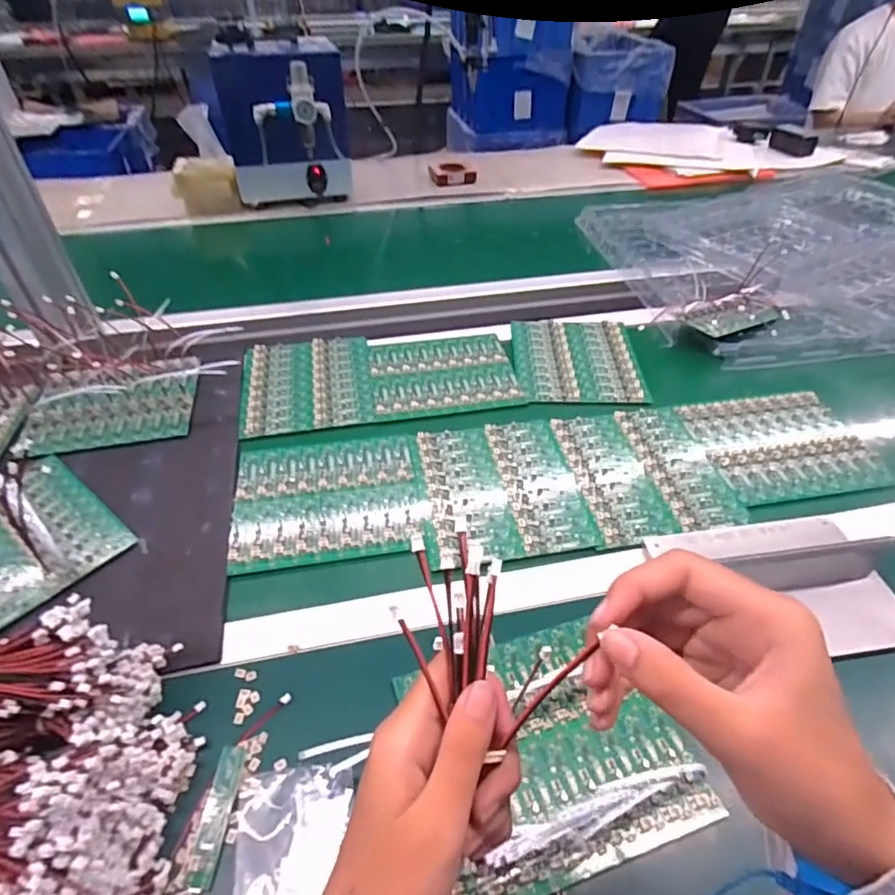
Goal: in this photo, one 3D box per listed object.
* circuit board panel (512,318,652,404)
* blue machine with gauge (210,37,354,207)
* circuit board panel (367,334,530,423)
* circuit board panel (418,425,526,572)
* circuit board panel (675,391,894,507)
[{"bbox_3d":[0.185,-0.127,0.806,0.172,0.010,0.192,1,42,2],"label":"circuit board panel"},{"bbox_3d":[-0.332,-0.692,1.190,0.250,0.272,0.214,-4,42,-3],"label":"blue machine with gauge"},{"bbox_3d":[-0.009,-0.103,0.783,0.203,0.018,0.172,-8,43,-7],"label":"circuit board panel"},{"bbox_3d":[0.018,0.047,0.625,0.091,0.004,0.197,-7,46,-5],"label":"circuit board panel"},{"bbox_3d":[0.399,-0.006,0.672,0.190,0.011,0.167,-7,42,-7],"label":"circuit board panel"}]

